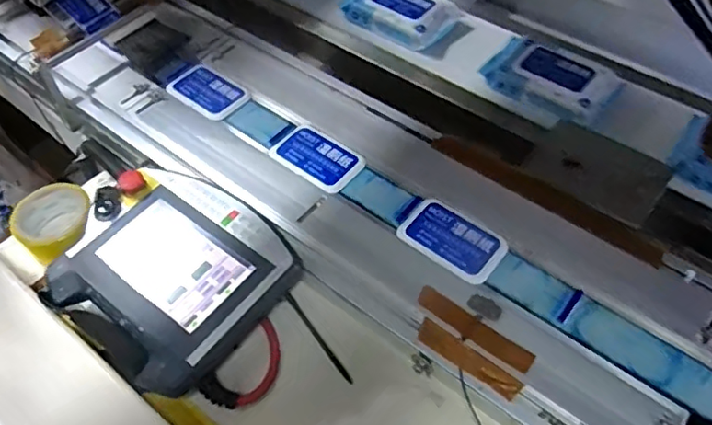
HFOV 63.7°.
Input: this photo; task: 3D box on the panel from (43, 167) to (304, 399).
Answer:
[{"bbox_3d":[-0.200,0.061,0.616,0.240,0.053,0.205,30,59,22],"label":"panel"}]

